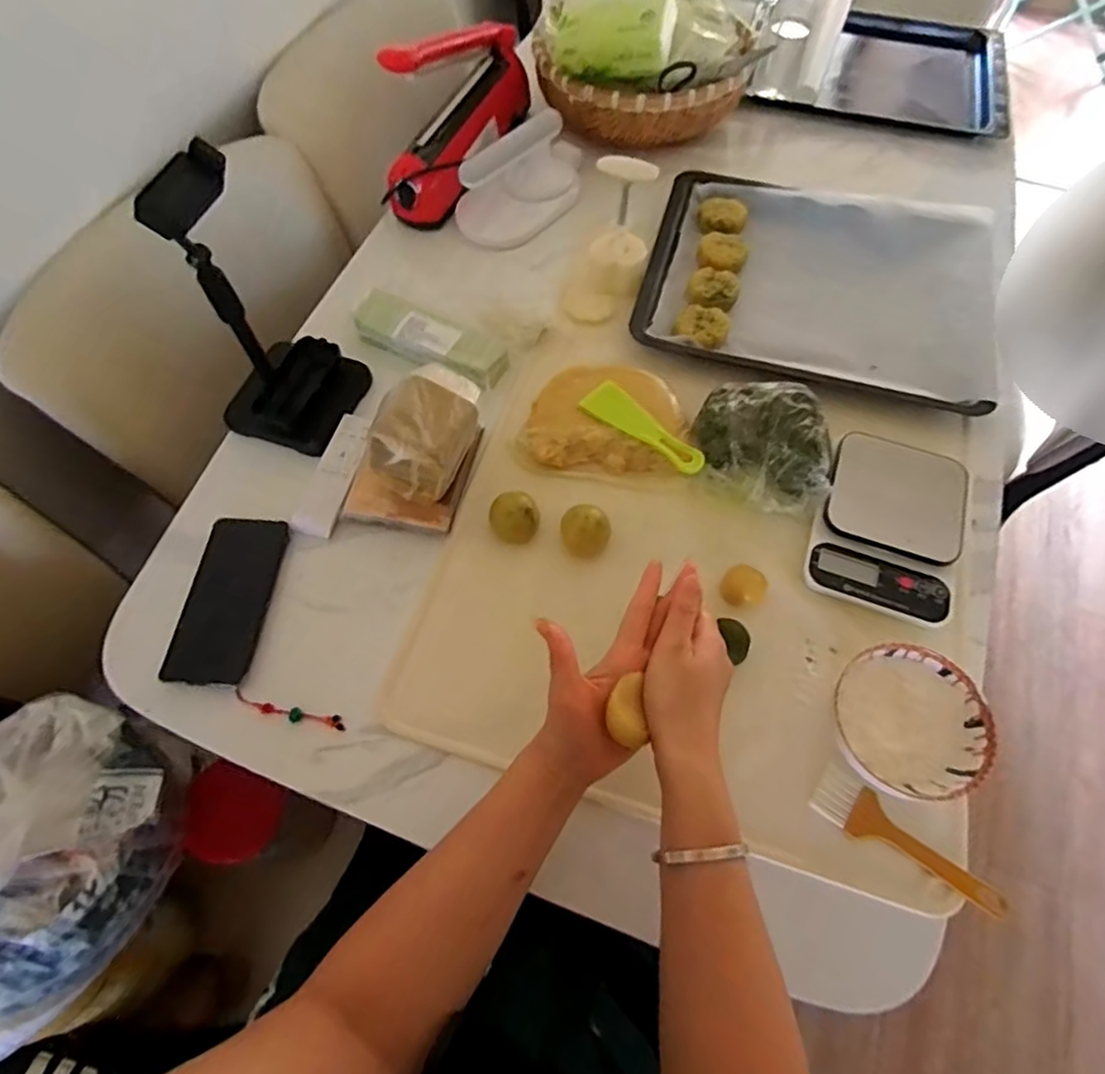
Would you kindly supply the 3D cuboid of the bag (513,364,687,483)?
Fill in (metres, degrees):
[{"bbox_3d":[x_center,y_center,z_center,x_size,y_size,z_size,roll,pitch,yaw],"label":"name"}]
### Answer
[{"bbox_3d":[0.052,-0.123,0.655,0.169,0.038,0.121,6,64,3],"label":"bag"}]

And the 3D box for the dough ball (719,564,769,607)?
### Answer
[{"bbox_3d":[0.177,0.046,0.569,0.038,0.029,0.032,28,67,13],"label":"dough ball"}]

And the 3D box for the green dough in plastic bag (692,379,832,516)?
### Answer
[{"bbox_3d":[0.213,-0.103,0.607,0.139,0.061,0.124,23,66,11],"label":"green dough in plastic bag"}]

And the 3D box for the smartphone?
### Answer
[{"bbox_3d":[-0.299,0.057,0.575,0.074,0.014,0.160,4,64,2],"label":"smartphone"}]

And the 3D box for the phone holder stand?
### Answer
[{"bbox_3d":[-0.277,-0.205,0.572,0.115,0.243,0.121,20,65,10],"label":"phone holder stand"}]

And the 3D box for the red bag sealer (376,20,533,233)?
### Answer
[{"bbox_3d":[-0.117,-0.565,0.802,0.070,0.186,0.304,23,66,11],"label":"red bag sealer"}]

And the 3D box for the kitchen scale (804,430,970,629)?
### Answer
[{"bbox_3d":[0.323,-0.011,0.594,0.126,0.032,0.175,19,65,9],"label":"kitchen scale"}]

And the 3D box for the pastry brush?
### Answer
[{"bbox_3d":[0.280,0.248,0.490,0.148,0.013,0.043,38,70,17],"label":"pastry brush"}]

